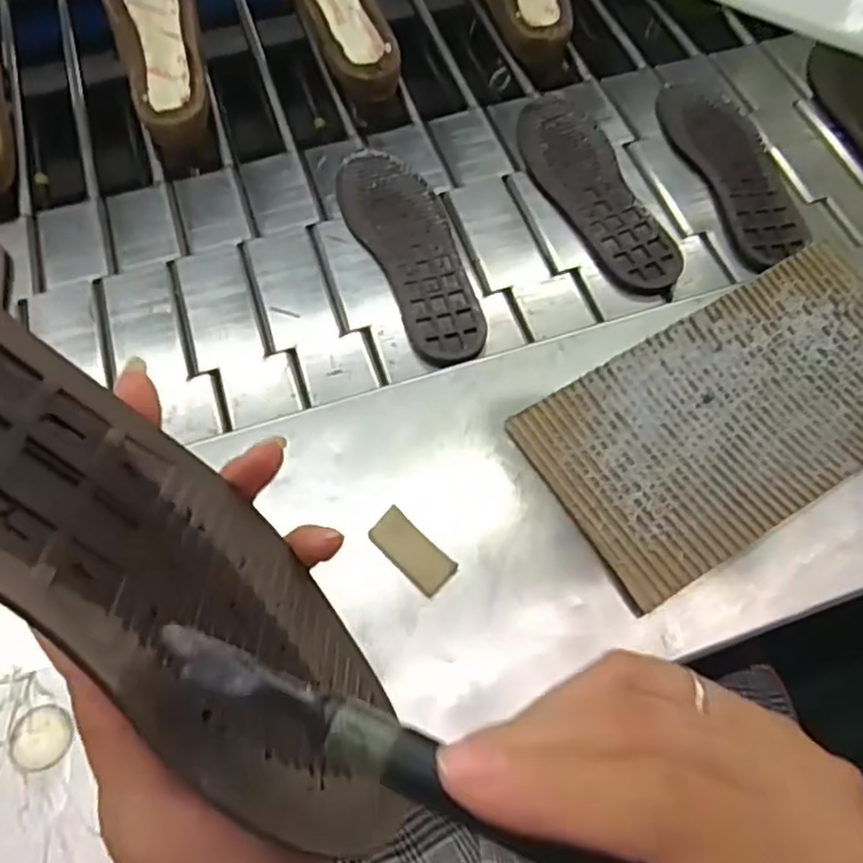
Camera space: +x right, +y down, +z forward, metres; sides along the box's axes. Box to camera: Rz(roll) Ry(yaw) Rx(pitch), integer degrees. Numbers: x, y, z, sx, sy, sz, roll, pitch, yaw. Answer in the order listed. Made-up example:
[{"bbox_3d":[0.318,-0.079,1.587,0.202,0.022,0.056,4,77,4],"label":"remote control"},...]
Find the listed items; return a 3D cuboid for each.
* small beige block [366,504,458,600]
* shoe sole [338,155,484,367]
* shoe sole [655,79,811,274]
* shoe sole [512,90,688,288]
[{"bbox_3d":[-0.013,0.077,0.460,0.058,0.005,0.026,41,71,19],"label":"small beige block"},{"bbox_3d":[-0.017,-0.165,0.631,0.081,0.011,0.253,-21,65,-10],"label":"shoe sole"},{"bbox_3d":[0.285,-0.249,0.670,0.079,0.014,0.238,-10,64,-4],"label":"shoe sole"},{"bbox_3d":[0.147,-0.231,0.663,0.084,0.013,0.256,-15,64,-7],"label":"shoe sole"}]

